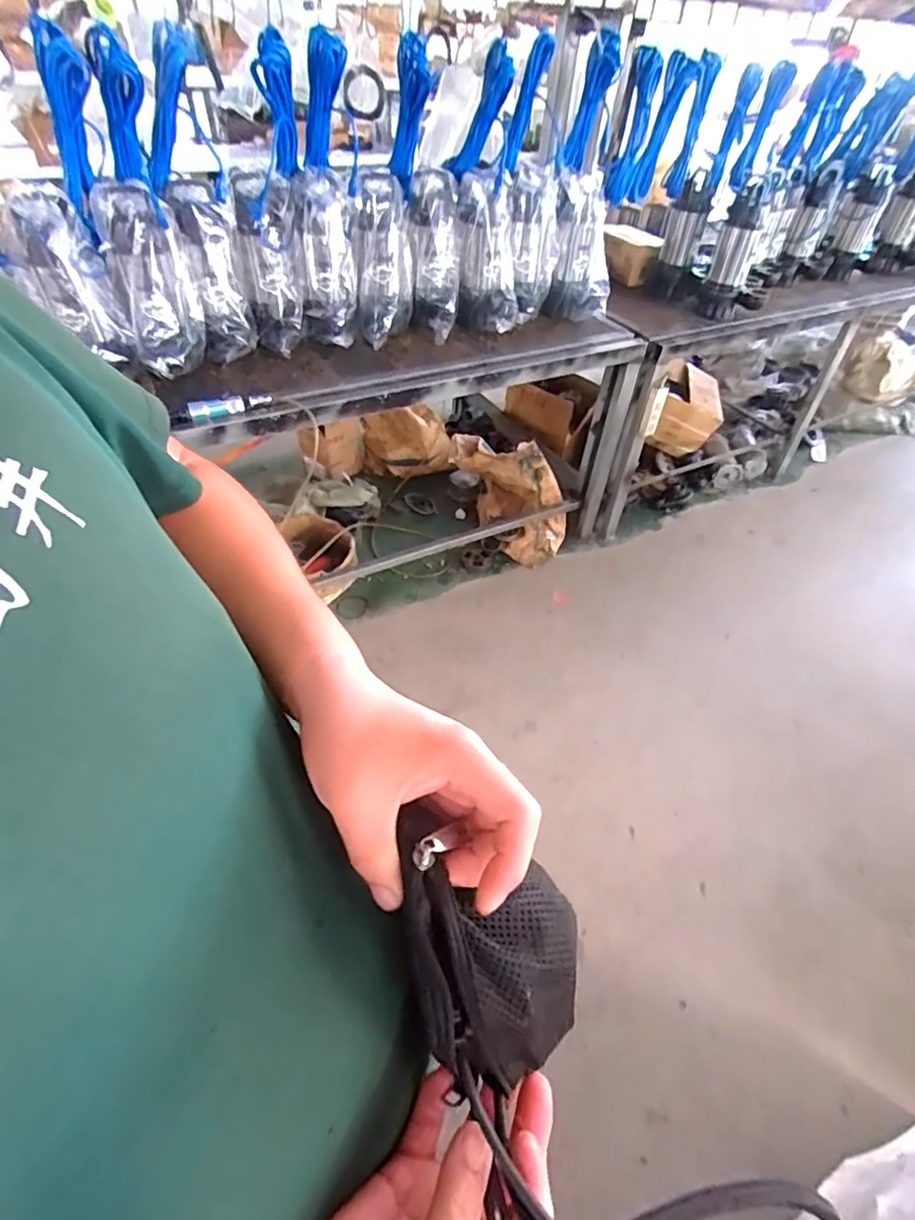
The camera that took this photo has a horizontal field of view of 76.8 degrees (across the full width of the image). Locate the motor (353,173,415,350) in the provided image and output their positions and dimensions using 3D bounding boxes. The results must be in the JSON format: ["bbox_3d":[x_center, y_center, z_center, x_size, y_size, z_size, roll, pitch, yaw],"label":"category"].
[{"bbox_3d":[-0.205,-0.973,1.623,0.157,0.410,0.153,0,26,-4],"label":"motor"}]

